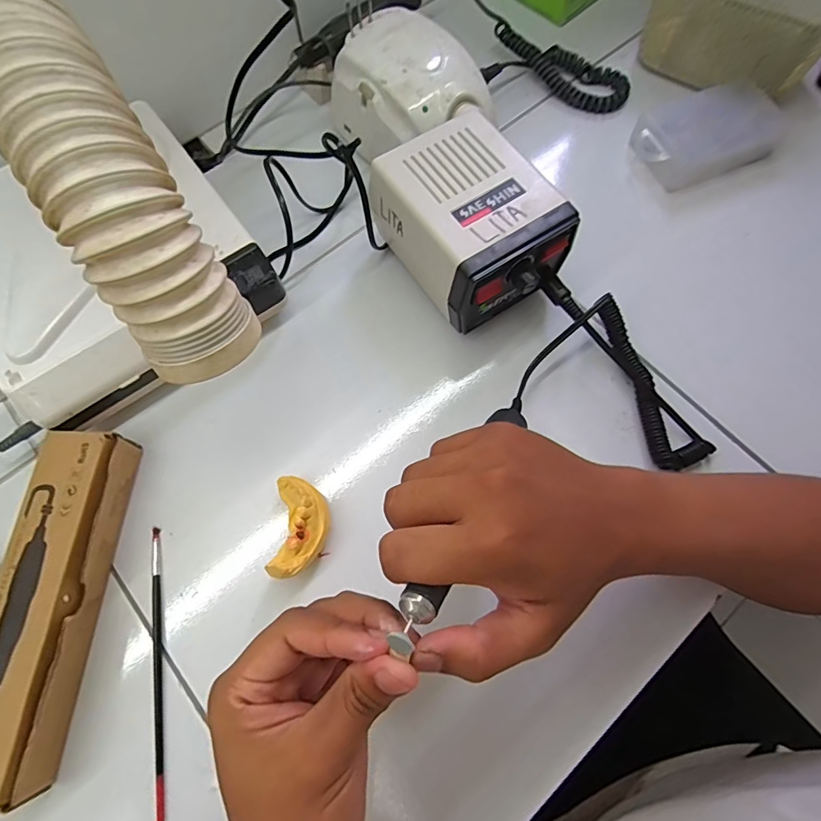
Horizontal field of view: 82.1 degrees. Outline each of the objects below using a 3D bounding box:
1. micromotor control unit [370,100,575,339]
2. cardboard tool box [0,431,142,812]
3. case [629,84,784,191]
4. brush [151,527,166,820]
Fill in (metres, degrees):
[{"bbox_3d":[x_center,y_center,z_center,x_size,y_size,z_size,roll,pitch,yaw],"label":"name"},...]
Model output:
[{"bbox_3d":[0.041,-0.135,0.366,0.108,0.086,0.133,-33,73,-11],"label":"micromotor control unit"},{"bbox_3d":[-0.232,0.119,0.305,0.051,0.038,0.208,4,71,1],"label":"cardboard tool box"},{"bbox_3d":[0.276,-0.261,0.443,0.127,0.035,0.077,-23,72,-8],"label":"case"},{"bbox_3d":[-0.167,0.165,0.310,0.007,0.004,0.172,-11,72,-4],"label":"brush"}]

